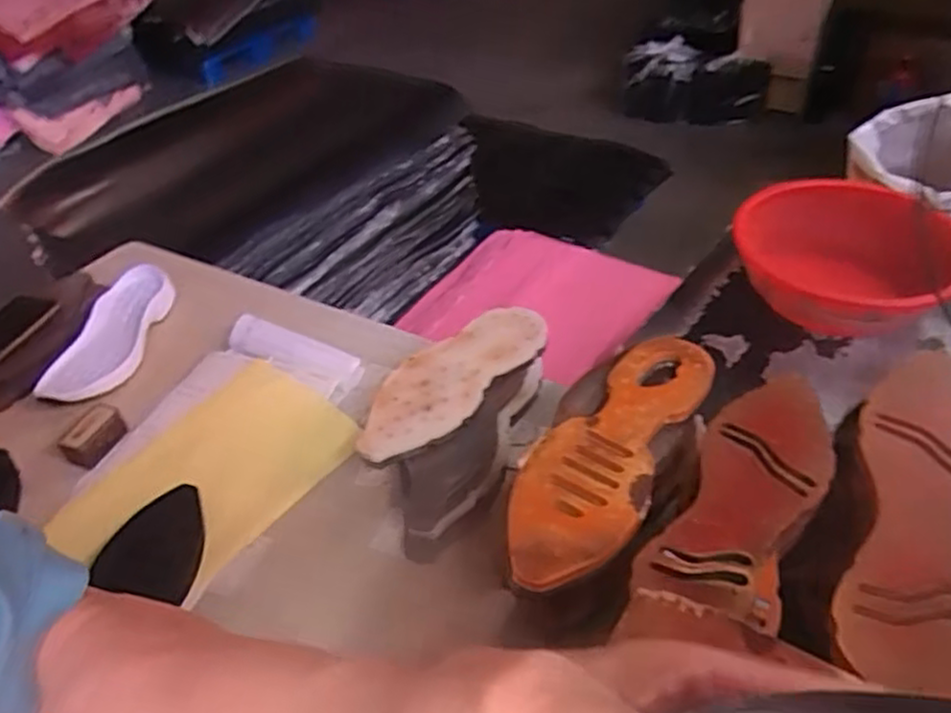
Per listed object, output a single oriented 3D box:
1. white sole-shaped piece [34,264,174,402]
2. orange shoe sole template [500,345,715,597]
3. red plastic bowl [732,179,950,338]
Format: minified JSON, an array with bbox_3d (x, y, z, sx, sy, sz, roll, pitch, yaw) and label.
[{"bbox_3d":[-0.487,-0.029,0.966,0.102,0.036,0.261,2,43,8],"label":"white sole-shaped piece"},{"bbox_3d":[0.115,0.074,0.620,0.098,0.016,0.292,20,49,26],"label":"orange shoe sole template"},{"bbox_3d":[0.708,-0.199,1.402,0.391,0.150,0.391,-3,42,3],"label":"red plastic bowl"}]

